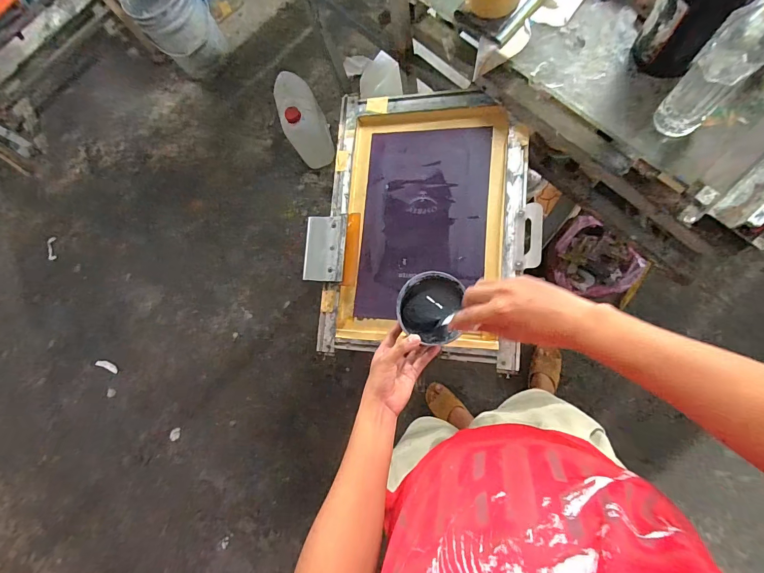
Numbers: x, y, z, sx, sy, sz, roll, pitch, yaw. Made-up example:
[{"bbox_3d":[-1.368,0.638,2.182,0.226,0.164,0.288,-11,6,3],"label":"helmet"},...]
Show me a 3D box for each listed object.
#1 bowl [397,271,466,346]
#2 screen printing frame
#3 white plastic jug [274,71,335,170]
[{"bbox_3d":[0.077,0.034,0.587,0.102,0.052,0.110,11,82,4],"label":"bowl"},{"bbox_3d":[0.077,-0.130,0.748,0.403,0.057,0.539,4,86,16],"label":"screen printing frame"},{"bbox_3d":[-0.297,-0.634,1.442,0.153,0.311,0.241,-23,76,5],"label":"white plastic jug"}]

